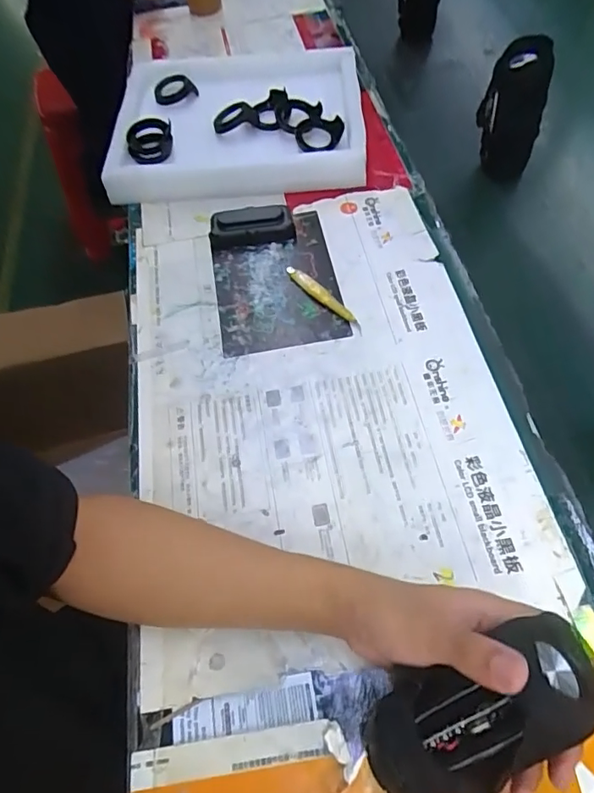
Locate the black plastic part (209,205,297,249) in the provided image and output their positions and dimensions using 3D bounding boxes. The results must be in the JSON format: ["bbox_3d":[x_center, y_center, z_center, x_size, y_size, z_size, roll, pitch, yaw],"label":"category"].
[{"bbox_3d":[-0.057,-0.214,0.645,0.106,0.027,0.043,-6,59,0],"label":"black plastic part"}]

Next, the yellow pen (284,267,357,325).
[{"bbox_3d":[0.026,-0.122,0.594,0.013,0.017,0.118,-35,63,-17],"label":"yellow pen"}]

